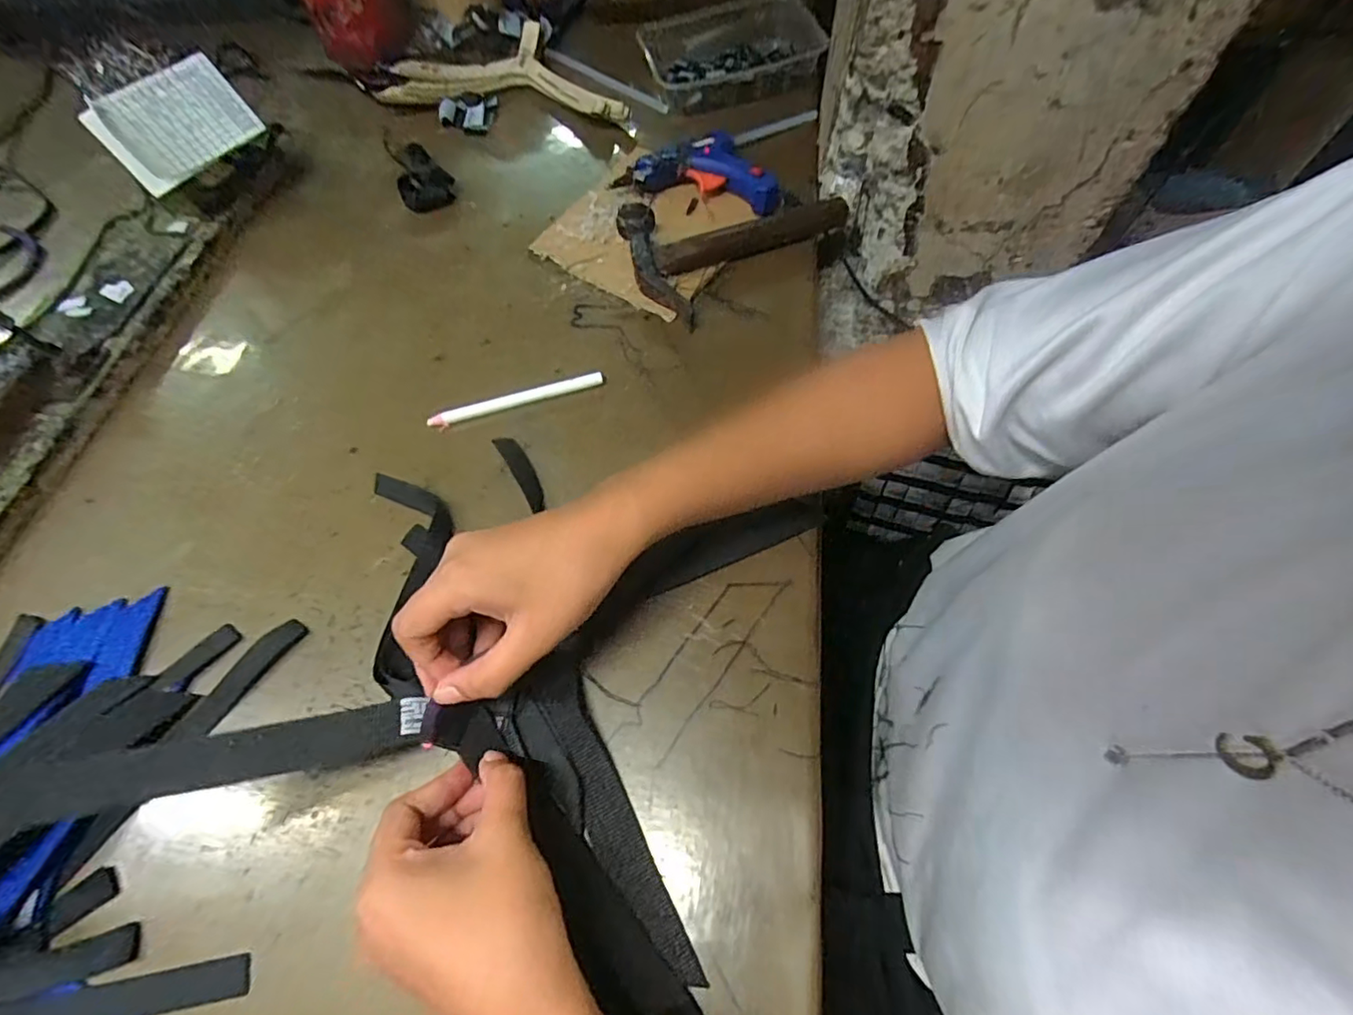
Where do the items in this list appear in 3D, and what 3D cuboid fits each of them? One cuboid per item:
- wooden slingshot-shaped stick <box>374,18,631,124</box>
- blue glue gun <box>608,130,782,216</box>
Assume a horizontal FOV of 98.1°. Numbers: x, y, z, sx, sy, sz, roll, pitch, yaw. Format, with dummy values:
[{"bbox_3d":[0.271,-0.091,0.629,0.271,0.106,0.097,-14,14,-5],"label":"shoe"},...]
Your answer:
[{"bbox_3d":[-0.163,-0.452,0.614,0.263,0.034,0.129,10,63,8],"label":"wooden slingshot-shaped stick"},{"bbox_3d":[0.024,-0.302,0.527,0.145,0.031,0.074,13,64,9],"label":"blue glue gun"}]

